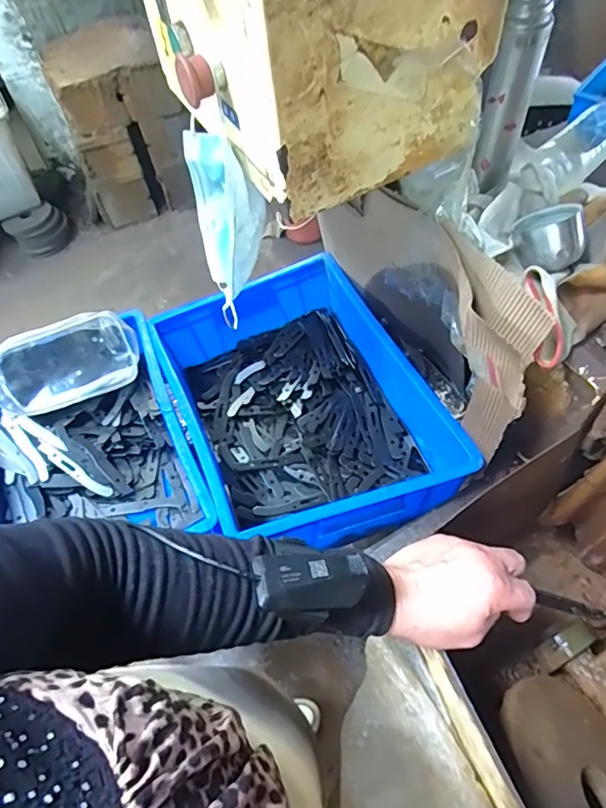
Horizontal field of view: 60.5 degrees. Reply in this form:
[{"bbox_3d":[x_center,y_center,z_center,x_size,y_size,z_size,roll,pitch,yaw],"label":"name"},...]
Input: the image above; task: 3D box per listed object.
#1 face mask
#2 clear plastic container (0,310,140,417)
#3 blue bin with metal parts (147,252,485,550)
[{"bbox_3d":[-0.073,-0.181,0.528,0.064,0.169,0.087,-17,56,-6],"label":"face mask"},{"bbox_3d":[-0.346,-0.058,0.760,0.200,0.117,0.060,-27,16,-16],"label":"clear plastic container"},{"bbox_3d":[-0.016,-0.014,0.730,0.291,0.125,0.382,-21,57,-9],"label":"blue bin with metal parts"}]

